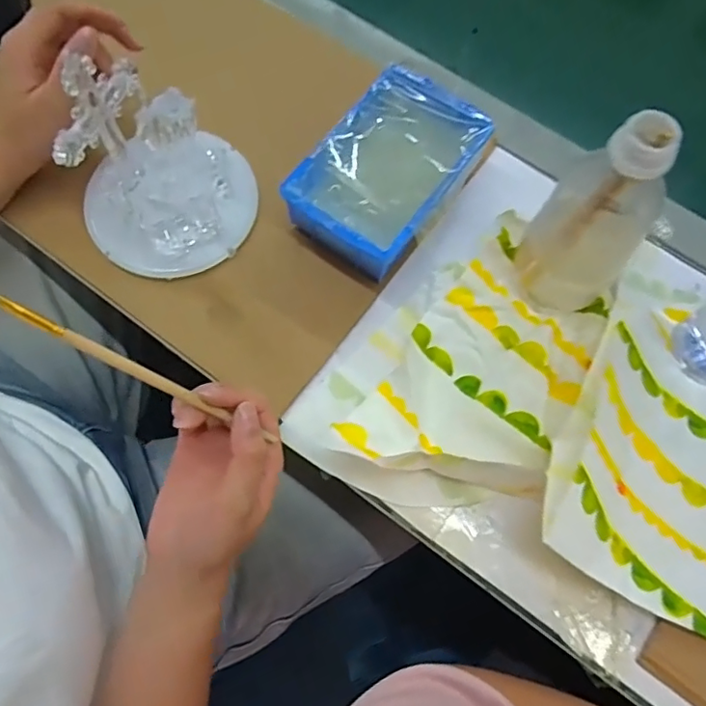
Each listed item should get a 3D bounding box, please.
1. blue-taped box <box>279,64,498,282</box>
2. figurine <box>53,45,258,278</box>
[{"bbox_3d":[0.027,-0.130,0.422,0.100,0.060,0.148,36,75,10],"label":"blue-taped box"},{"bbox_3d":[-0.136,-0.129,0.392,0.124,0.105,0.114,0,72,-1],"label":"figurine"}]

